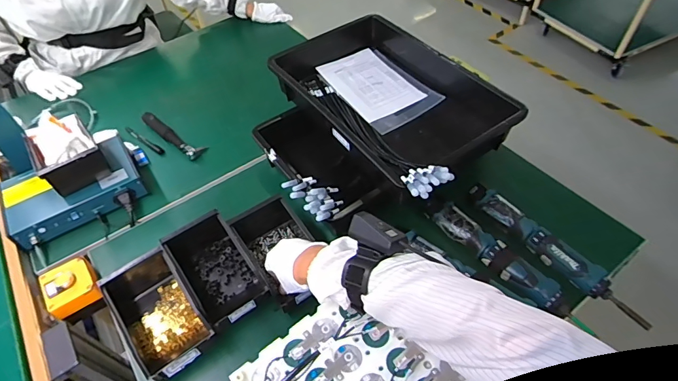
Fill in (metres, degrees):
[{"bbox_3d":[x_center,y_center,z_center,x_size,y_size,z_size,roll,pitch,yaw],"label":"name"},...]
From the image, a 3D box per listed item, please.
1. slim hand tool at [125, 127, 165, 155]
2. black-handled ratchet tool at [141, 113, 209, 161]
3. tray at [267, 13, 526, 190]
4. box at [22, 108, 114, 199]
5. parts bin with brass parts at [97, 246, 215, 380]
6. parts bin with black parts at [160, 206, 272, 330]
[{"bbox_3d":[-0.443,-0.113,0.928,0.133,0.009,0.015,28,58,23],"label":"slim hand tool"},{"bbox_3d":[-0.386,-0.130,0.927,0.205,0.024,0.045,28,58,23],"label":"black-handled ratchet tool"},{"bbox_3d":[0.069,-0.201,0.825,0.295,0.092,0.499,-31,56,-20],"label":"tray"},{"bbox_3d":[-0.519,-0.076,0.775,0.102,0.079,0.151,-33,57,-21],"label":"box"},{"bbox_3d":[-0.281,0.181,0.634,0.104,0.072,0.204,-33,56,-21],"label":"parts bin with brass parts"},{"bbox_3d":[-0.207,0.125,0.680,0.102,0.075,0.200,-33,57,-21],"label":"parts bin with black parts"}]

